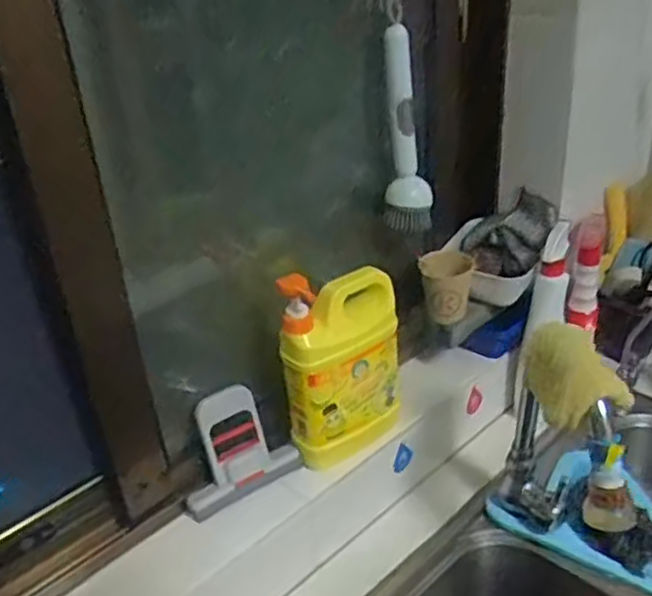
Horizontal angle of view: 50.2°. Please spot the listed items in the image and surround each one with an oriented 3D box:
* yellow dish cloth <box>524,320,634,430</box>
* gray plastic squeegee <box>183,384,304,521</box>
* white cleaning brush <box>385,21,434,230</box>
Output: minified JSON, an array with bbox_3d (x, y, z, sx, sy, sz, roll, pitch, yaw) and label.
[{"bbox_3d":[0.240,0.073,0.689,0.077,0.053,0.116,-5,29,-3],"label":"yellow dish cloth"},{"bbox_3d":[-0.104,0.170,0.804,0.140,0.130,0.042,-18,32,-23],"label":"gray plastic squeegee"},{"bbox_3d":[0.107,-0.211,0.900,0.062,0.261,0.082,-1,29,6],"label":"white cleaning brush"}]

